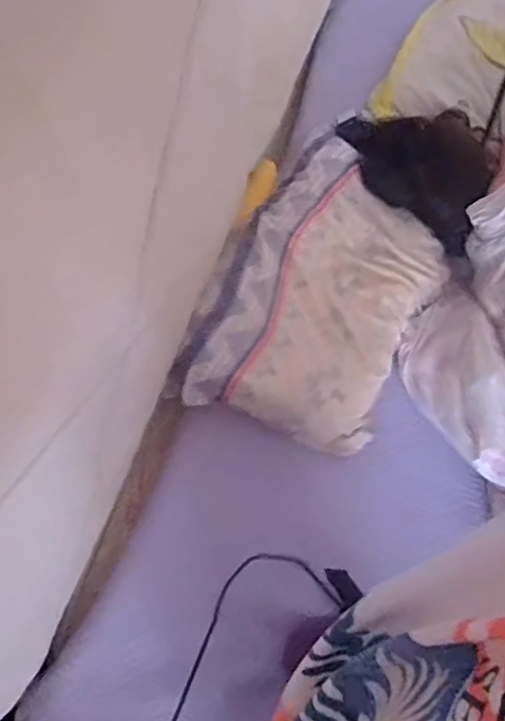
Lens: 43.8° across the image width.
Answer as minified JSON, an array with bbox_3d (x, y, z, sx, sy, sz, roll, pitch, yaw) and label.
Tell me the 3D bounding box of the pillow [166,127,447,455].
[{"bbox_3d":[0.127,-0.117,1.071,0.335,0.090,0.541,27,76,6],"label":"pillow"}]

